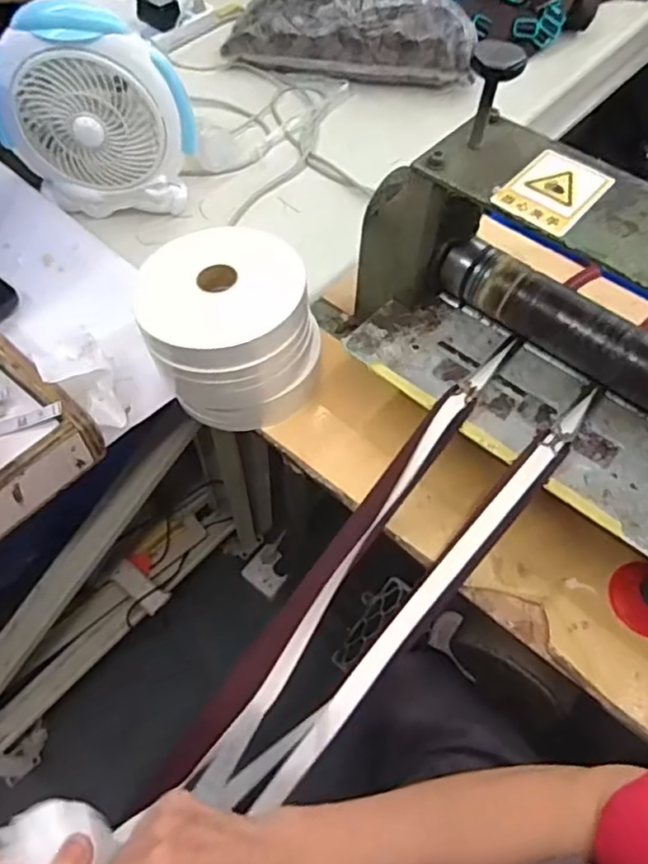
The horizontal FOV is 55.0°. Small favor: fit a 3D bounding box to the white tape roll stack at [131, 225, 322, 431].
[{"bbox_3d":[-0.096,-0.106,0.636,0.167,0.129,0.168,-19,61,-13],"label":"white tape roll stack"}]

